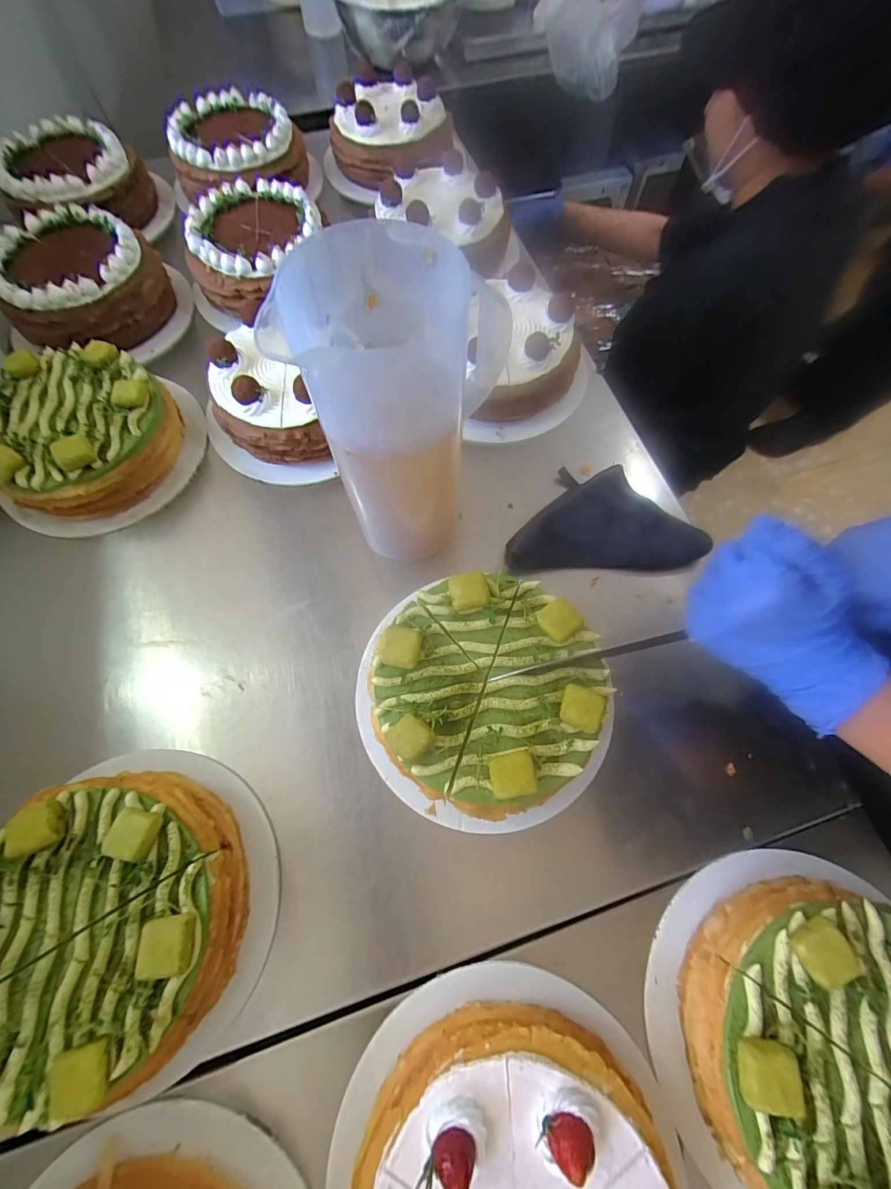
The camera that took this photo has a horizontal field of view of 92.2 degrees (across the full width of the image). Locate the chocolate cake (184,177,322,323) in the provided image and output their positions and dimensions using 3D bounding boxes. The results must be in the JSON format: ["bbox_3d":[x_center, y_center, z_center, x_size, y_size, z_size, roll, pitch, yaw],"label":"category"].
[{"bbox_3d":[-0.236,-0.421,0.527,0.147,0.072,0.158,0,69,0],"label":"chocolate cake"}]

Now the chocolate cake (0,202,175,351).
[{"bbox_3d":[-0.428,-0.360,0.502,0.170,0.074,0.163,0,69,0],"label":"chocolate cake"}]

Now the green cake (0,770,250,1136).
[{"bbox_3d":[-0.225,0.213,0.285,0.166,0.076,0.168,0,69,0],"label":"green cake"}]

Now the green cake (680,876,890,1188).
[{"bbox_3d":[0.243,0.277,0.261,0.165,0.070,0.166,0,69,0],"label":"green cake"}]

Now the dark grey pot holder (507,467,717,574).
[{"bbox_3d":[0.150,-0.075,0.421,0.179,0.029,0.110,-1,69,0],"label":"dark grey pot holder"}]

